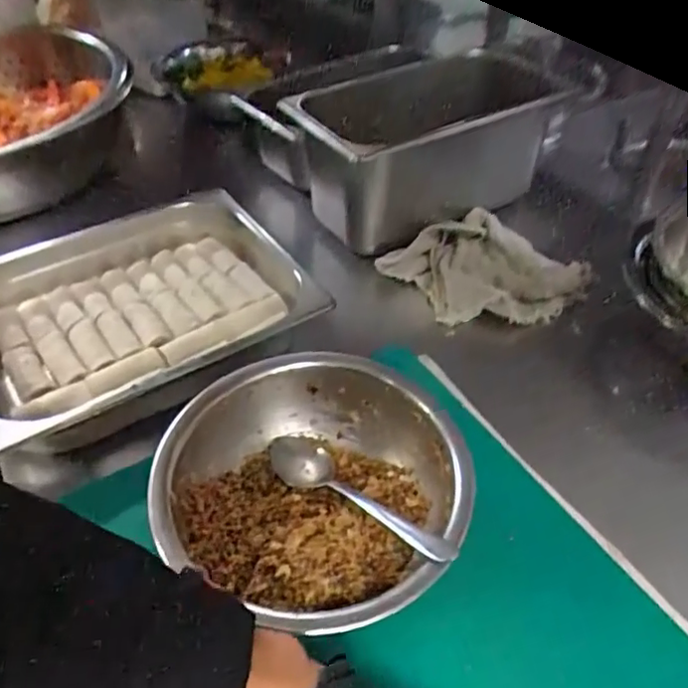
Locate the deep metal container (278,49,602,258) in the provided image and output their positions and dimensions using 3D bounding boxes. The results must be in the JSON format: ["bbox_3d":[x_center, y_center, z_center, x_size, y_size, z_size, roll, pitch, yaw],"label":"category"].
[{"bbox_3d":[0.090,-0.234,0.773,0.302,0.182,0.173,-25,50,-22],"label":"deep metal container"}]

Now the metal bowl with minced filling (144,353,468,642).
[{"bbox_3d":[-0.016,0.104,0.445,0.204,0.081,0.186,0,45,0],"label":"metal bowl with minced filling"}]

